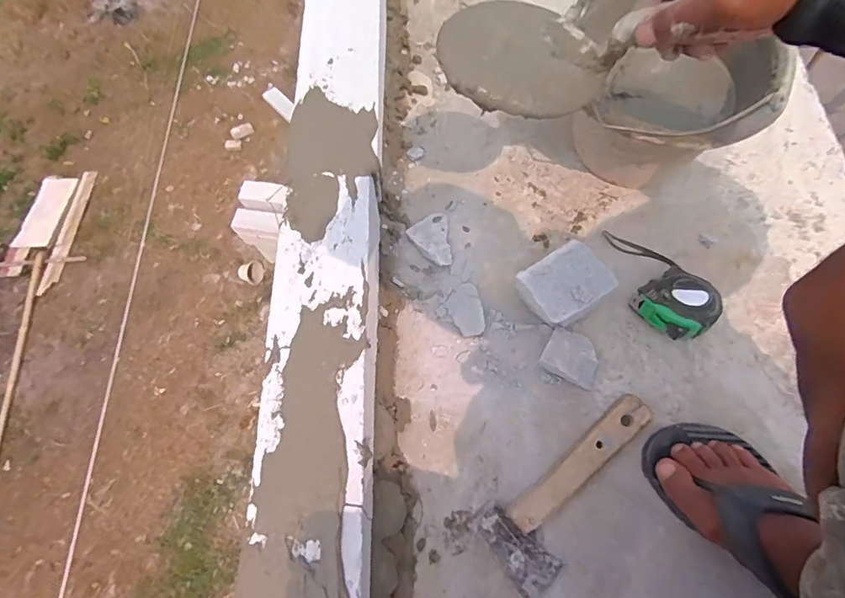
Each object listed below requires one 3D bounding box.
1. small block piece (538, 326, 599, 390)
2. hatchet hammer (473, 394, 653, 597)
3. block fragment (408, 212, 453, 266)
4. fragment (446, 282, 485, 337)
[{"bbox_3d":[0.174,0.064,0.563,0.065,0.029,0.056,23,70,11],"label":"small block piece"},{"bbox_3d":[0.165,0.200,0.510,0.220,0.028,0.088,-35,70,-12],"label":"hatchet hammer"},{"bbox_3d":[0.021,-0.076,0.630,0.056,0.015,0.072,-32,70,-11],"label":"block fragment"},{"bbox_3d":[0.052,0.013,0.592,0.040,0.011,0.067,-10,67,-3],"label":"fragment"}]

